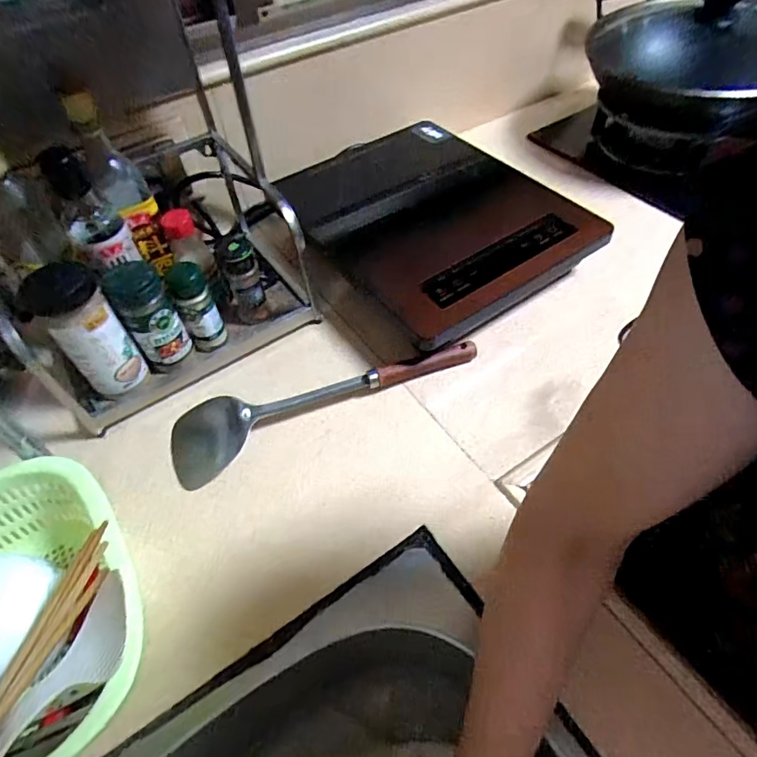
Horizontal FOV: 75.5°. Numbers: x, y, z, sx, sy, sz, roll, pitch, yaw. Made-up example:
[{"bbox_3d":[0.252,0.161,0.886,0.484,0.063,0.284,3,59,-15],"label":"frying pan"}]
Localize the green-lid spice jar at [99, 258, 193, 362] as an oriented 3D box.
[{"bbox_3d":[-0.258,-0.070,0.551,0.055,0.128,0.066,-34,58,-20],"label":"green-lid spice jar"}]

